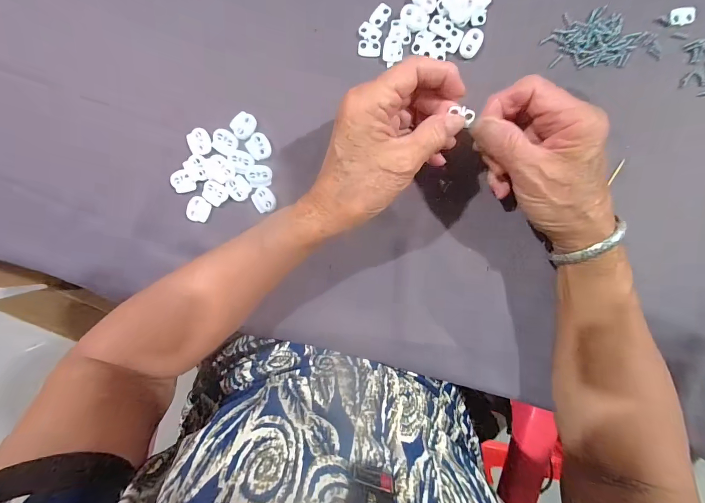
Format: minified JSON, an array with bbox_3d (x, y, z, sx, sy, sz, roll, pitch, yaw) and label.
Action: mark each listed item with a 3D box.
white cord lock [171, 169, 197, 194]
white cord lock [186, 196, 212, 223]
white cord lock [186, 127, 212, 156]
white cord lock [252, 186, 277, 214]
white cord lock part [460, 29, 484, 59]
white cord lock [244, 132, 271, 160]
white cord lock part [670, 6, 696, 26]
[{"bbox_3d":[-0.148,-0.061,0.287,0.020,0.005,0.019,-20,97,4],"label":"white cord lock"},{"bbox_3d":[-0.136,-0.037,0.289,0.018,0.005,0.021,25,98,-2],"label":"white cord lock"},{"bbox_3d":[-0.132,-0.095,0.283,0.018,0.005,0.022,-13,97,4],"label":"white cord lock"},{"bbox_3d":[-0.078,-0.045,0.286,0.019,0.004,0.021,-37,95,6],"label":"white cord lock"},{"bbox_3d":[0.097,-0.170,0.268,0.015,0.004,0.023,26,98,-2],"label":"white cord lock part"},{"bbox_3d":[-0.080,-0.090,0.283,0.019,0.007,0.020,-37,95,6],"label":"white cord lock"},{"bbox_3d":[0.266,-0.190,0.263,0.017,0.004,0.014,-11,97,3],"label":"white cord lock part"}]

